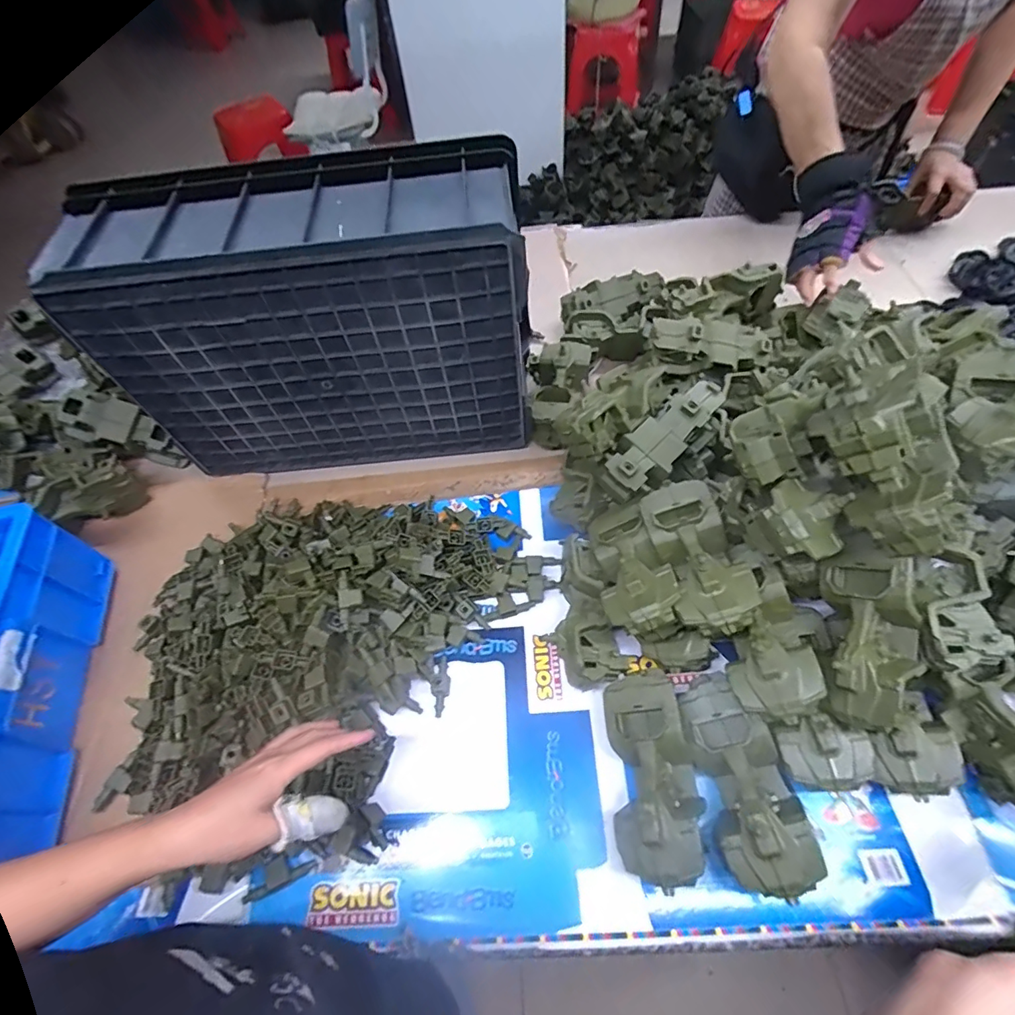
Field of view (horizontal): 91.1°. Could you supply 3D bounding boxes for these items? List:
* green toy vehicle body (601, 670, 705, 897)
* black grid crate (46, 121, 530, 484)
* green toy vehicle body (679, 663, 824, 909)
[{"bbox_3d":[0.144,0.263,0.497,0.081,0.080,0.177,-3,58,3],"label":"green toy vehicle body"},{"bbox_3d":[-0.228,-0.229,0.668,0.487,0.357,0.190,-5,58,1],"label":"black grid crate"},{"bbox_3d":[0.231,0.260,0.486,0.088,0.067,0.187,-9,58,-1],"label":"green toy vehicle body"}]

